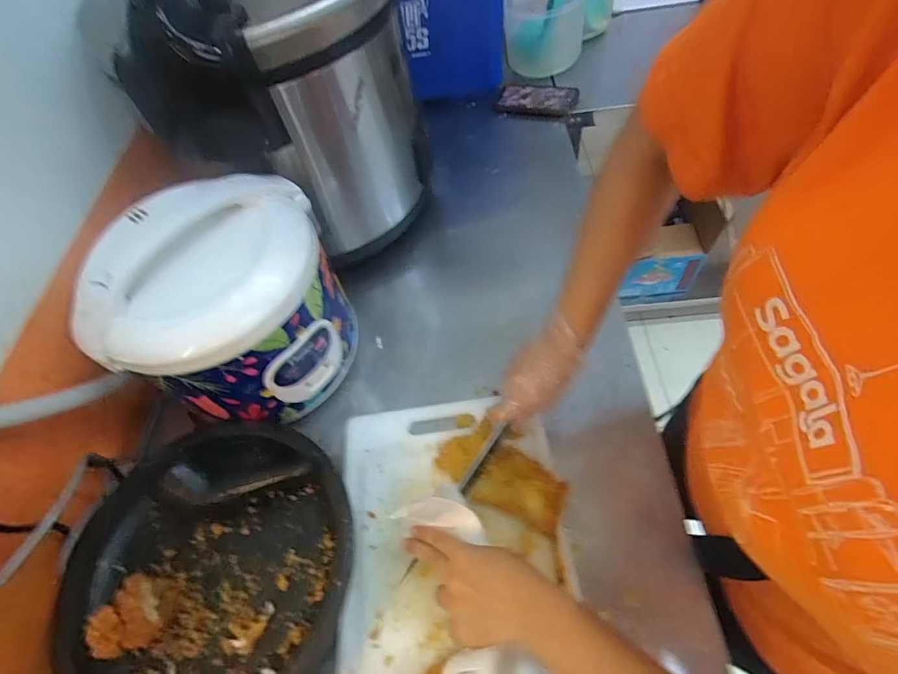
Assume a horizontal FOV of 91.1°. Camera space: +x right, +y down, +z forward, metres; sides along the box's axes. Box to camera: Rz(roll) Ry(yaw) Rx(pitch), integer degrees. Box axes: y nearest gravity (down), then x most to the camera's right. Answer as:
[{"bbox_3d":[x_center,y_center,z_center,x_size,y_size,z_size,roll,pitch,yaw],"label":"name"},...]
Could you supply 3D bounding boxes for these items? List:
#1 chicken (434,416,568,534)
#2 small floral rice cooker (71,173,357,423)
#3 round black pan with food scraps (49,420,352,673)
[{"bbox_3d":[0.057,0.158,0.496,0.147,0.028,0.076,36,67,23],"label":"chicken"},{"bbox_3d":[-0.241,-0.037,0.516,0.207,0.202,0.219,-7,57,3],"label":"small floral rice cooker"},{"bbox_3d":[-0.239,0.235,0.455,0.280,0.075,0.278,-2,58,3],"label":"round black pan with food scraps"}]

